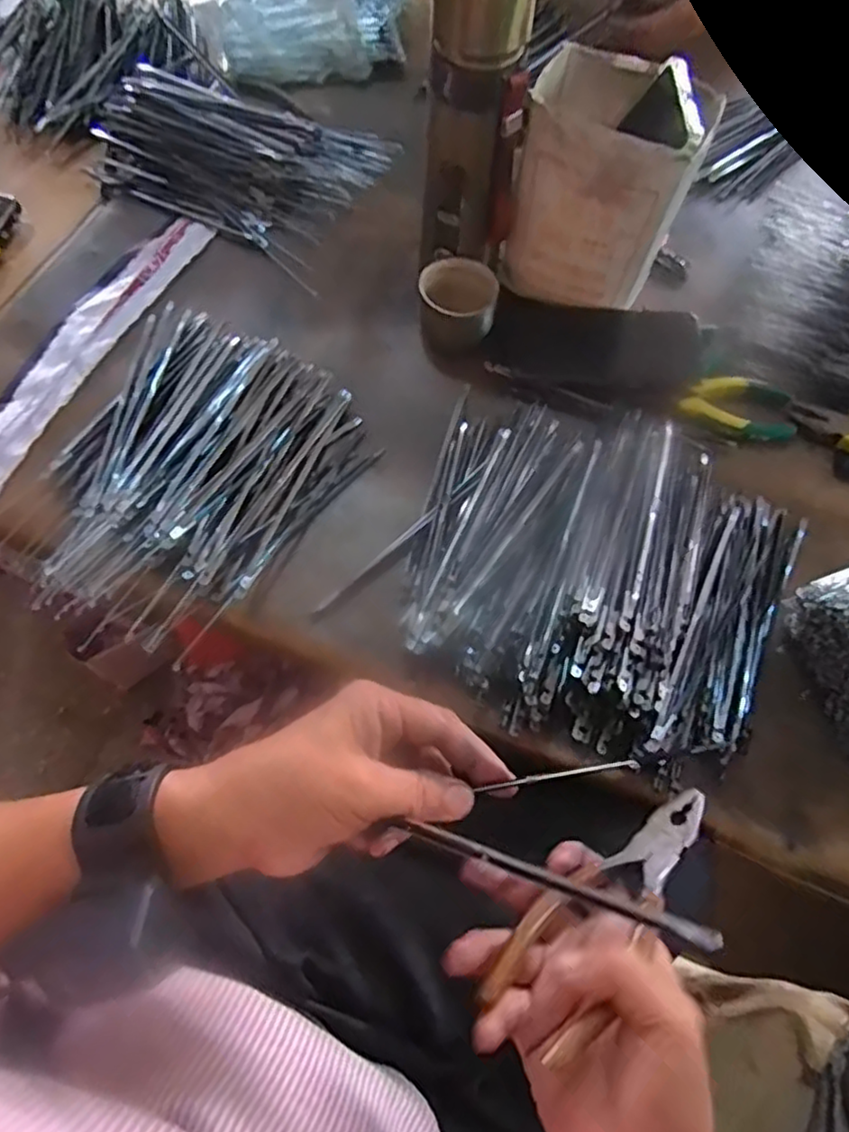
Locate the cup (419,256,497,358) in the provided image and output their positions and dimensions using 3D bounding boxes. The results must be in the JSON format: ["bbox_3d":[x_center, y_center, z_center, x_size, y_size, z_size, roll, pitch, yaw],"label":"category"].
[{"bbox_3d":[0.027,-0.215,0.552,0.059,0.040,0.066,1,67,-3],"label":"cup"}]

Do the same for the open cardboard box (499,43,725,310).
[{"bbox_3d":[0.135,-0.293,0.521,0.116,0.147,0.097,17,67,5],"label":"open cardboard box"}]

